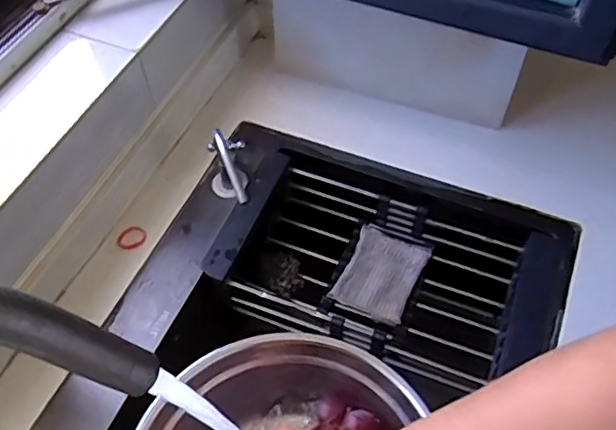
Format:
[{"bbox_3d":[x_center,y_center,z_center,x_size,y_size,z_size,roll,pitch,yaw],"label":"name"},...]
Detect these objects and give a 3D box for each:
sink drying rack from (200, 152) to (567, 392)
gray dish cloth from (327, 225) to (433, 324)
[{"bbox_3d":[0.094,0.065,0.728,0.378,0.085,0.207,18,57,13],"label":"sink drying rack"},{"bbox_3d":[0.093,0.072,0.762,0.090,0.014,0.114,22,58,16],"label":"gray dish cloth"}]

